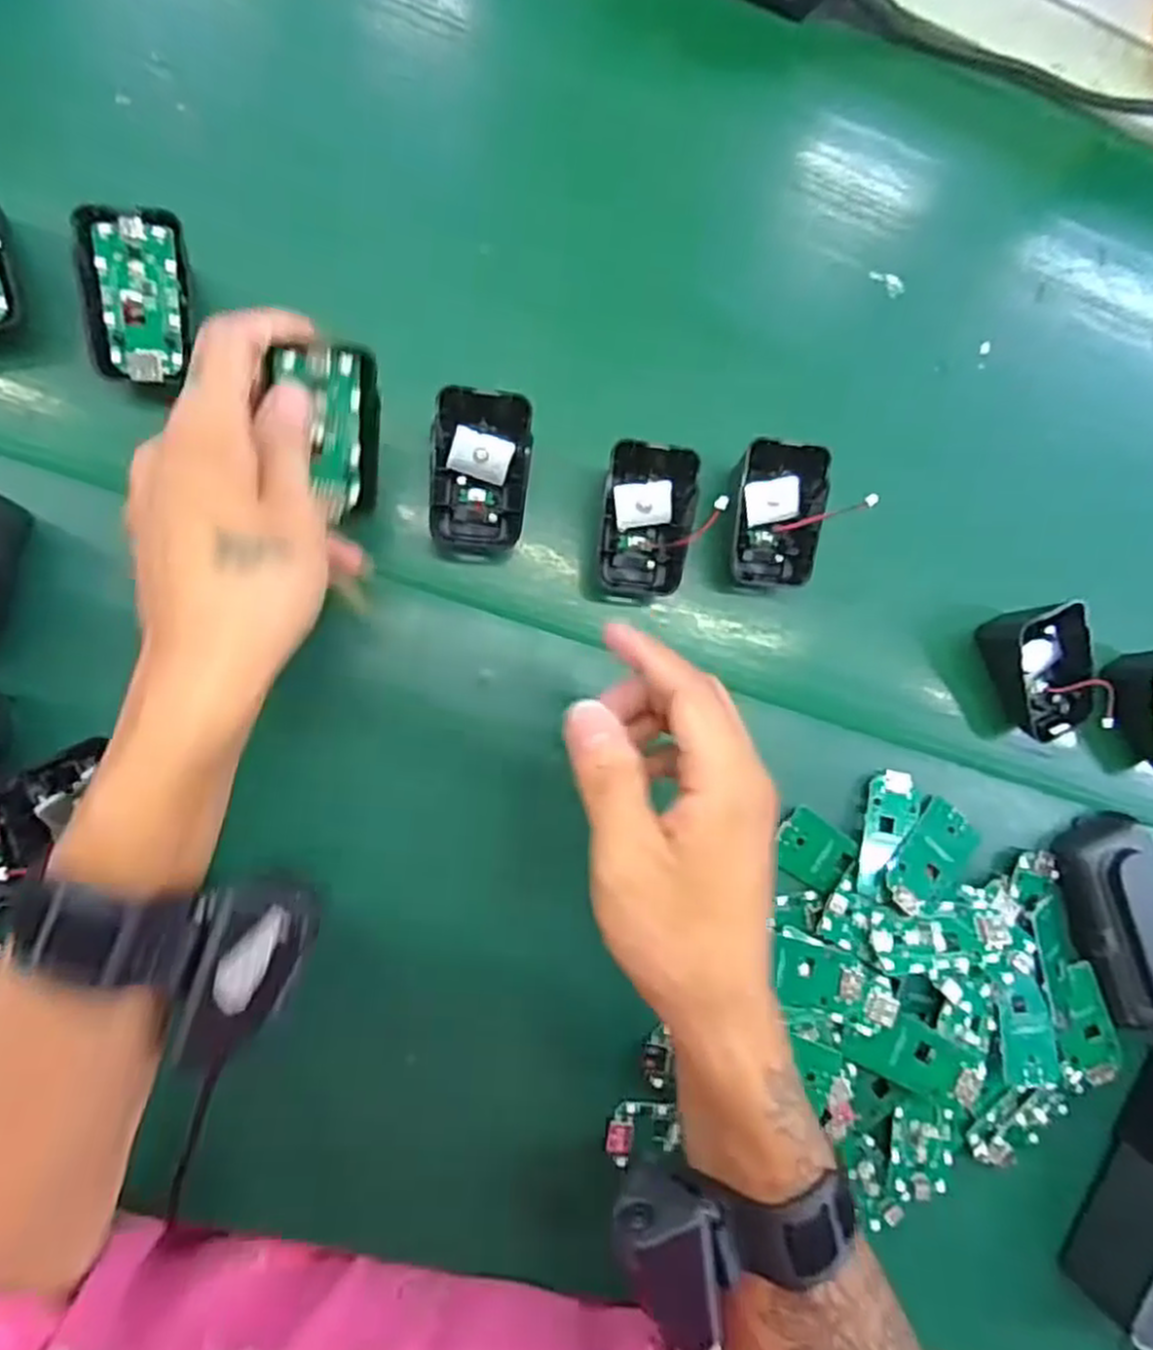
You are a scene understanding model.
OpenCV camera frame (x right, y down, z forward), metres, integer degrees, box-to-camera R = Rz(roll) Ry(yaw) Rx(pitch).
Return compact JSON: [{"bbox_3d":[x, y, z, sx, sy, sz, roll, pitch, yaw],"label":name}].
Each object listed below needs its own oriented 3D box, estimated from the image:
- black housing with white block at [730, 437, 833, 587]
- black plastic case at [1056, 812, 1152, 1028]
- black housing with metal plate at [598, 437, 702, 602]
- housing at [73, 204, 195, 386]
[{"bbox_3d":[0.101,-0.080,0.389,0.042,0.034,0.069,7,88,-7],"label":"black housing with white block"},{"bbox_3d":[0.290,0.128,0.408,0.050,0.027,0.104,-15,91,-7],"label":"black plastic case"},{"bbox_3d":[0.034,-0.074,0.378,0.044,0.034,0.070,3,89,-7],"label":"black housing with metal plate"},{"bbox_3d":[-0.191,-0.164,0.337,0.041,0.019,0.066,1,89,-7],"label":"housing"}]

